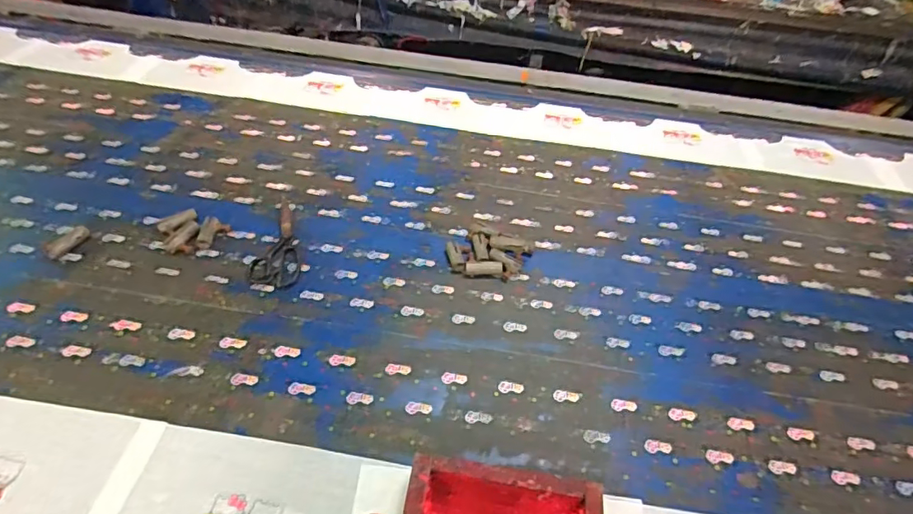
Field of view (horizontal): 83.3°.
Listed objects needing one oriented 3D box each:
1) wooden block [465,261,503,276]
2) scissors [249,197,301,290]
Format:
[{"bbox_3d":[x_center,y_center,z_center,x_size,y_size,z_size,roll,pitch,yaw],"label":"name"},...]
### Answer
[{"bbox_3d":[0.044,0.020,0.811,0.059,0.017,0.017,-1,46,-6],"label":"wooden block"},{"bbox_3d":[-0.292,-0.026,0.823,0.072,0.006,0.205,-8,47,-13],"label":"scissors"}]

